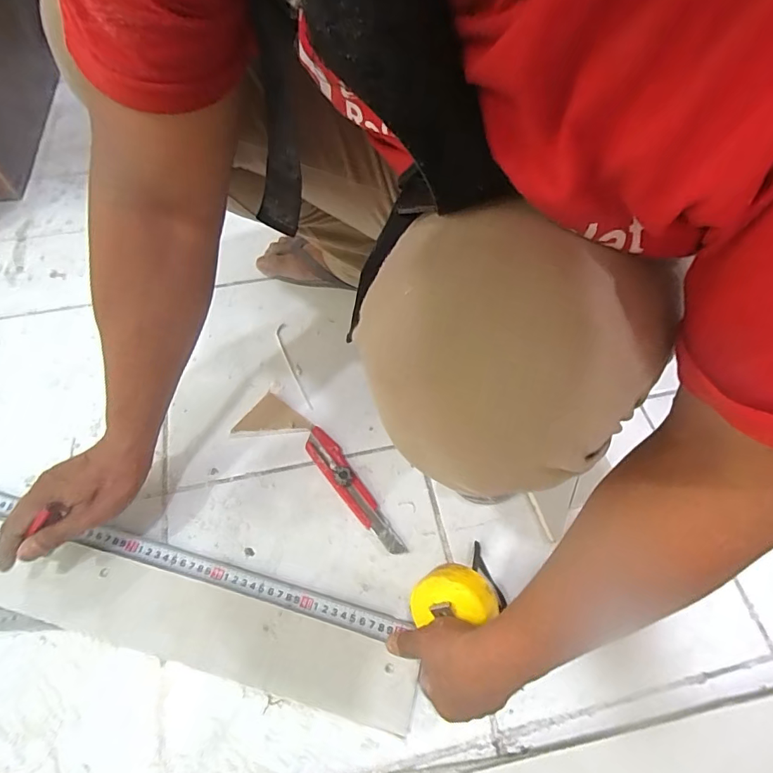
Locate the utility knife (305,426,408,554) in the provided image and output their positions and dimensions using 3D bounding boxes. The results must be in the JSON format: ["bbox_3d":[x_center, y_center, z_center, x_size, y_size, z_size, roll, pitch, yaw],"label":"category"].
[{"bbox_3d":[-0.039,0.116,0.521,0.031,0.017,0.173,-35,67,-19],"label":"utility knife"}]

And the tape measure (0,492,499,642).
[{"bbox_3d":[-0.180,0.177,0.469,0.565,0.073,0.069,7,60,11],"label":"tape measure"}]

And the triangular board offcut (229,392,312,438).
[{"bbox_3d":[-0.142,0.050,0.553,0.072,0.009,0.069,34,65,17],"label":"triangular board offcut"}]

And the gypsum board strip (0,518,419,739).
[{"bbox_3d":[-0.239,0.219,0.450,0.541,0.015,0.068,14,61,5],"label":"gypsum board strip"}]

